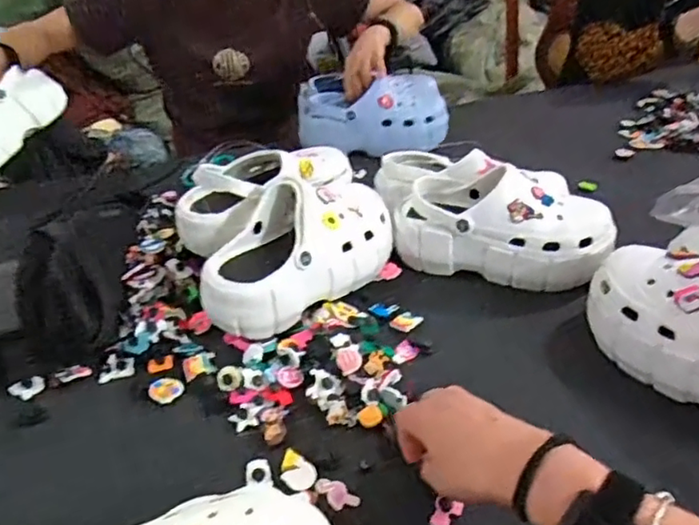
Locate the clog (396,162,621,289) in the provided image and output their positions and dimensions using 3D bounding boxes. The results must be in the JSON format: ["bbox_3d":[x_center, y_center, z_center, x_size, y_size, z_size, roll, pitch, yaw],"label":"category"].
[{"bbox_3d":[0.179,-0.045,0.724,0.251,0.097,0.119,10,36,20],"label":"clog"}]

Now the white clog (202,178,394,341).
[{"bbox_3d":[-0.055,-0.018,0.685,0.247,0.107,0.107,-28,41,-33],"label":"white clog"}]

